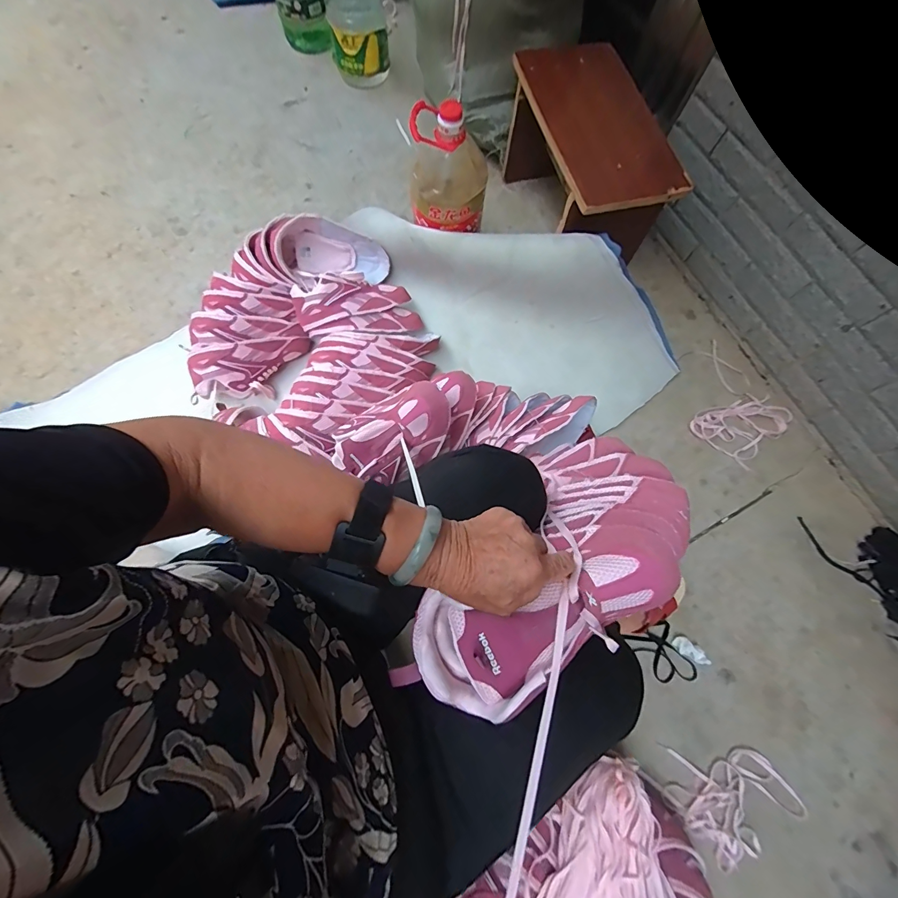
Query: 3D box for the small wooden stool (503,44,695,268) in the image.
[{"bbox_3d":[0.316,-0.667,0.942,0.233,0.243,0.458,-13,74,-8],"label":"small wooden stool"}]

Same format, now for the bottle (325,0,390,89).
[{"bbox_3d":[-0.266,-1.218,1.072,0.138,0.303,0.132,-34,77,-11],"label":"bottle"}]

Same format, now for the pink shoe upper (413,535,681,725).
[{"bbox_3d":[0.084,0.141,0.344,0.238,0.057,0.108,-28,76,0],"label":"pink shoe upper"}]

